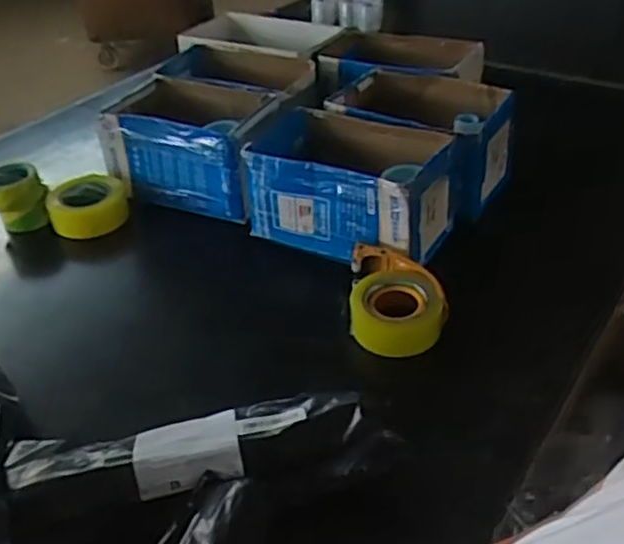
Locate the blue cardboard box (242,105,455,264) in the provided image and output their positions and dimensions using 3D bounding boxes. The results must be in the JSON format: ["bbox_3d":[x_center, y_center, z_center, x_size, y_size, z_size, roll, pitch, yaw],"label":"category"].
[{"bbox_3d":[0.056,-0.133,1.042,0.296,0.136,0.211,16,39,21],"label":"blue cardboard box"}]

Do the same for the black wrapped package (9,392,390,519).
[{"bbox_3d":[-0.112,0.176,0.688,0.374,0.047,0.087,-4,36,-5],"label":"black wrapped package"}]

